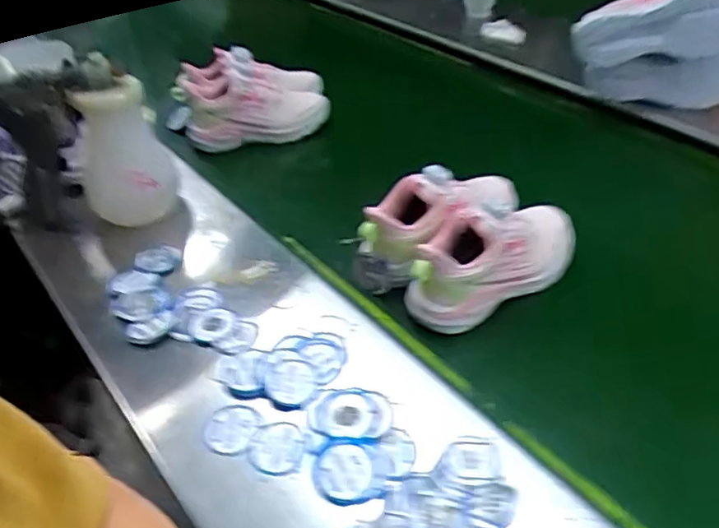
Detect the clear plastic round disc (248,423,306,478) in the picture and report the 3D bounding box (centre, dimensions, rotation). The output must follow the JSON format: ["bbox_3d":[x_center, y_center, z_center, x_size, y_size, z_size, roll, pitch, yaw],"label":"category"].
[{"bbox_3d":[-0.069,0.155,0.507,0.045,0.004,0.049,-3,42,3],"label":"clear plastic round disc"}]

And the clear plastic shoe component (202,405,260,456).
[{"bbox_3d":[-0.111,0.143,0.521,0.044,0.005,0.047,7,44,14],"label":"clear plastic shoe component"}]

